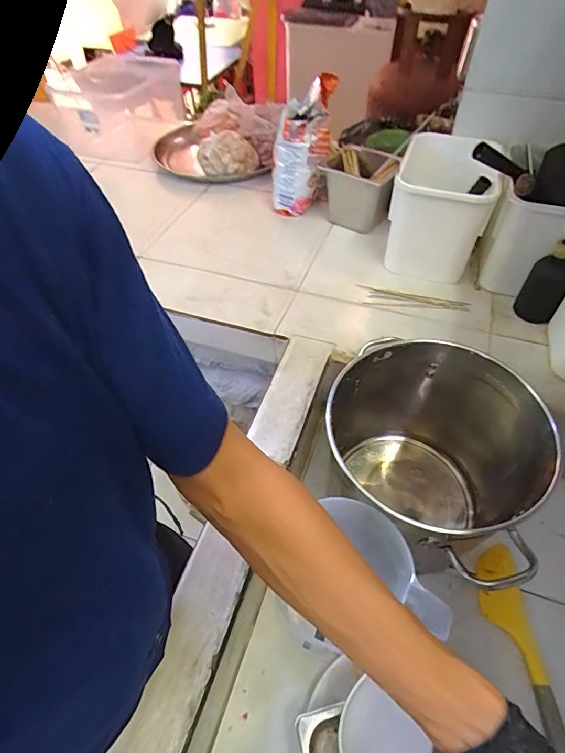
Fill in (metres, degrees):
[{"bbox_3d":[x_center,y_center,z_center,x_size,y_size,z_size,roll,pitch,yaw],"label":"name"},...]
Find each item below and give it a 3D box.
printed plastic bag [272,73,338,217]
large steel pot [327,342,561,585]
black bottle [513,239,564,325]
[{"bbox_3d":[0.051,-0.569,1.037,0.130,0.313,0.130,35,35,26],"label":"printed plastic bag"},{"bbox_3d":[0.237,0.141,0.707,0.347,0.311,0.360,-1,50,2],"label":"large steel pot"},{"bbox_3d":[0.502,-0.192,0.767,0.062,0.179,0.053,17,53,15],"label":"black bottle"}]

